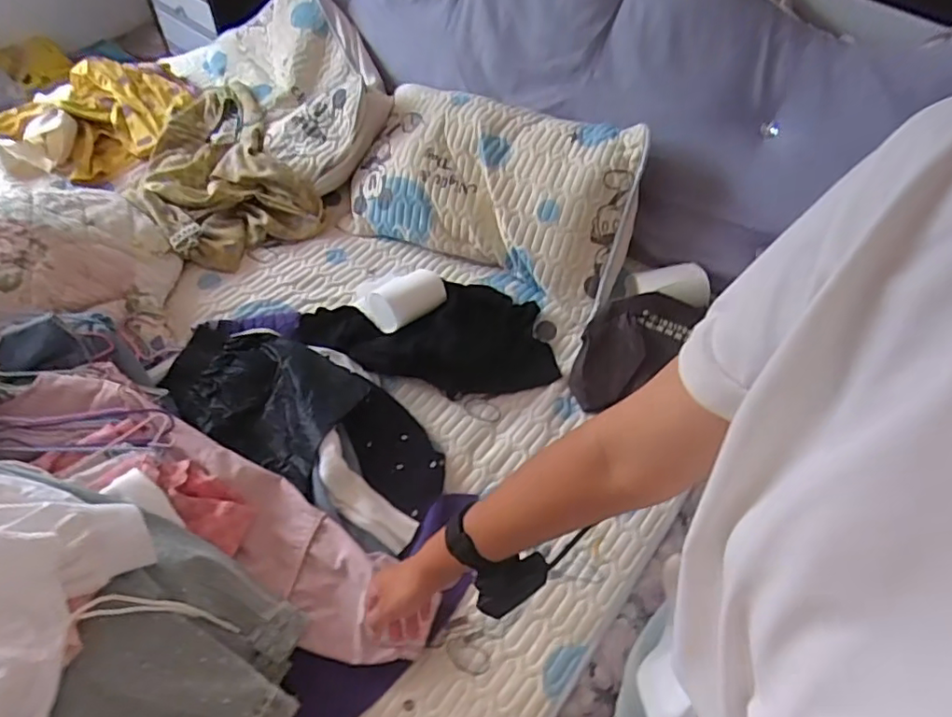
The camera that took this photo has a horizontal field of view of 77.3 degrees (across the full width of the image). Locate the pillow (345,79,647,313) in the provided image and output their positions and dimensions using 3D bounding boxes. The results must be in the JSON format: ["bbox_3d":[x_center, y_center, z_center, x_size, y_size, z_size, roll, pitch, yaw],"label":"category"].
[{"bbox_3d":[0.022,-0.363,1.262,0.619,0.092,0.359,22,100,18],"label":"pillow"}]

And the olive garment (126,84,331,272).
[{"bbox_3d":[-0.599,-0.432,1.351,0.334,0.110,0.529,-25,61,-21],"label":"olive garment"}]

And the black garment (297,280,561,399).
[{"bbox_3d":[-0.088,-0.059,1.150,0.490,0.084,0.251,5,55,-1],"label":"black garment"}]

